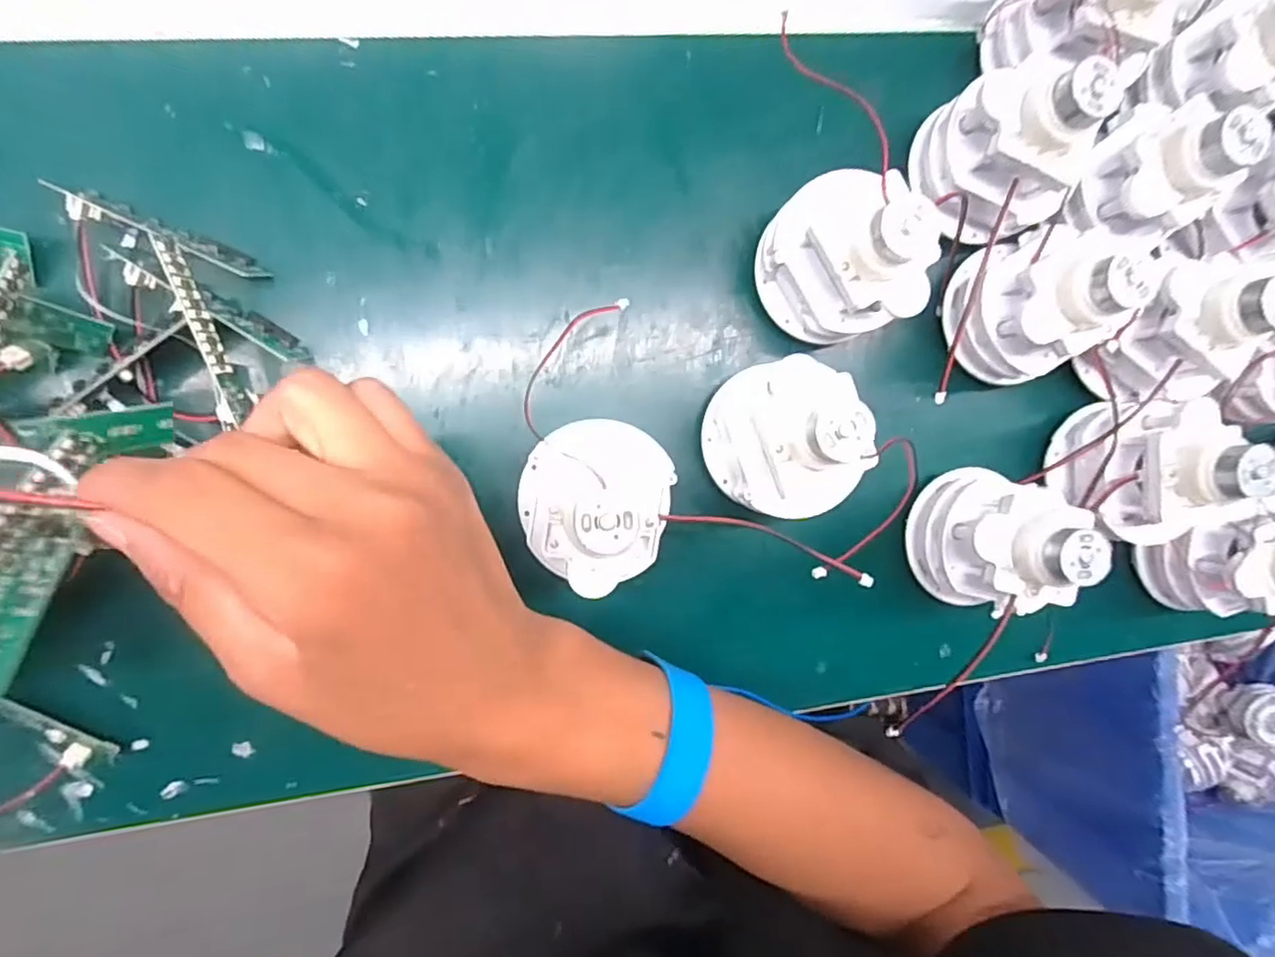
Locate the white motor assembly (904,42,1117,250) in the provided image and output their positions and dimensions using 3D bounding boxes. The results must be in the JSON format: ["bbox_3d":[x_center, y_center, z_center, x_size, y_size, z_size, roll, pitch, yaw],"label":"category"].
[{"bbox_3d":[0.167,-0.147,0.287,0.052,0.080,0.057,3,93,-9],"label":"white motor assembly"}]

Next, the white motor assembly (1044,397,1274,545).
[{"bbox_3d":[0.257,-0.003,0.313,0.064,0.084,0.068,15,91,-9],"label":"white motor assembly"}]

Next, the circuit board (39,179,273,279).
[{"bbox_3d":[-0.200,-0.103,0.270,0.077,0.023,0.012,18,90,-9],"label":"circuit board"}]

